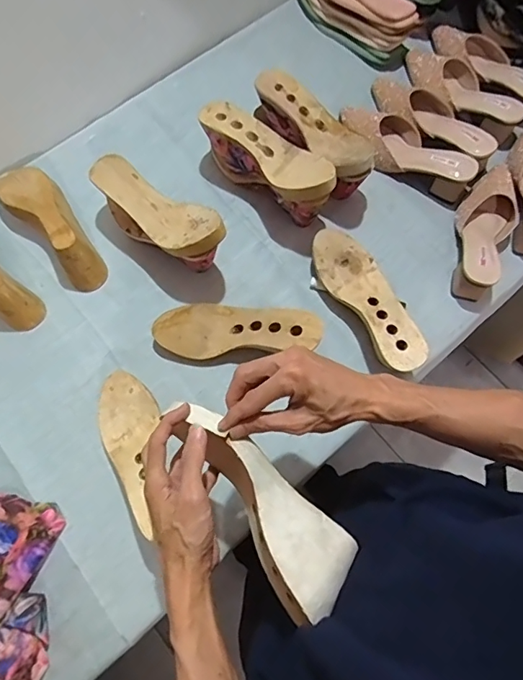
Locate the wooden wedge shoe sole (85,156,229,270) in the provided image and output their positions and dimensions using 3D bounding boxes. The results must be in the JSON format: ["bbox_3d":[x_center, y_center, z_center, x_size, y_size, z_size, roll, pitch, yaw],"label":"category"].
[{"bbox_3d":[-0.153,-0.177,0.708,0.234,0.132,0.084,32,74,9],"label":"wooden wedge shoe sole"}]

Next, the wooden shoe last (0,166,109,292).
[{"bbox_3d":[-0.327,-0.183,0.735,0.080,0.081,0.238,-36,76,-12],"label":"wooden shoe last"}]

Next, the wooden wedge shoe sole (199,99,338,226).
[{"bbox_3d":[0.009,-0.270,0.742,0.239,0.135,0.082,42,76,12],"label":"wooden wedge shoe sole"}]

